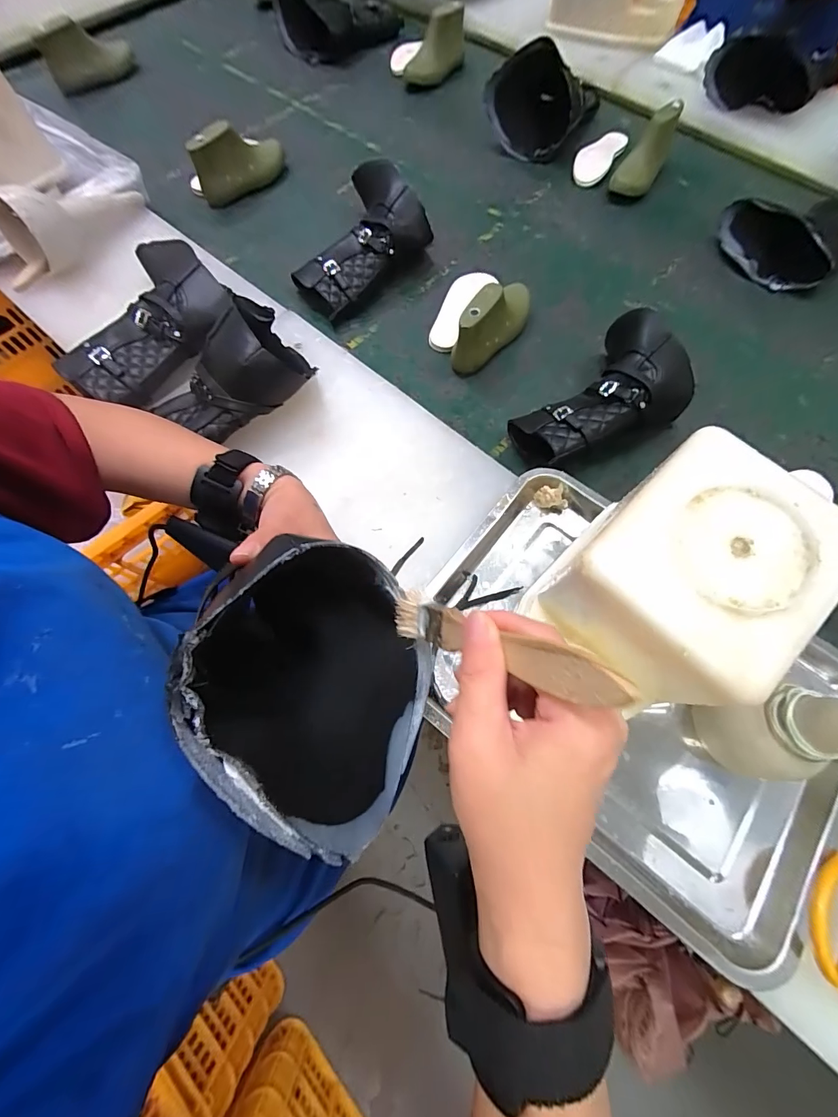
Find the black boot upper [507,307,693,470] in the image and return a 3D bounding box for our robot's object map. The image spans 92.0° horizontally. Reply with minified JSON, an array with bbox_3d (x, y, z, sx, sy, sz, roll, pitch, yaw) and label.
[{"bbox_3d":[0.225,-0.189,0.501,0.231,0.101,0.133,-38,75,-13],"label":"black boot upper"}]

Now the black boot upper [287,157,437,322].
[{"bbox_3d":[-0.110,-0.478,0.595,0.155,0.098,0.205,43,75,13],"label":"black boot upper"}]

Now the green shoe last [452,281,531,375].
[{"bbox_3d":[0.110,-0.339,0.569,0.045,0.083,0.159,36,74,12],"label":"green shoe last"}]

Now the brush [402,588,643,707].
[{"bbox_3d":[0.028,0.037,0.183,0.016,0.140,0.021,44,72,-25],"label":"brush"}]

